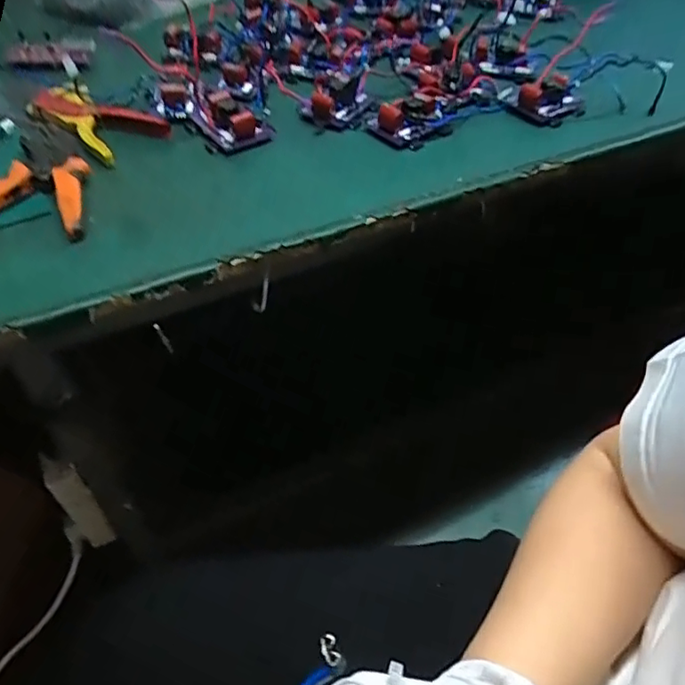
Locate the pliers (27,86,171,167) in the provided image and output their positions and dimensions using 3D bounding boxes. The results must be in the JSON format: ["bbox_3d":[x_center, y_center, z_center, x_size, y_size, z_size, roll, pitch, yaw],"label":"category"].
[{"bbox_3d":[-0.295,-0.265,0.652,0.170,0.018,0.090,31,55,23],"label":"pliers"}]

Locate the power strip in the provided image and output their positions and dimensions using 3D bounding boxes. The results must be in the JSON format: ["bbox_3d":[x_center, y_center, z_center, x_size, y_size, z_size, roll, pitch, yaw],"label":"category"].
[{"bbox_3d":[-0.318,0.196,0.673,0.041,0.169,0.032,36,57,26],"label":"power strip"}]

